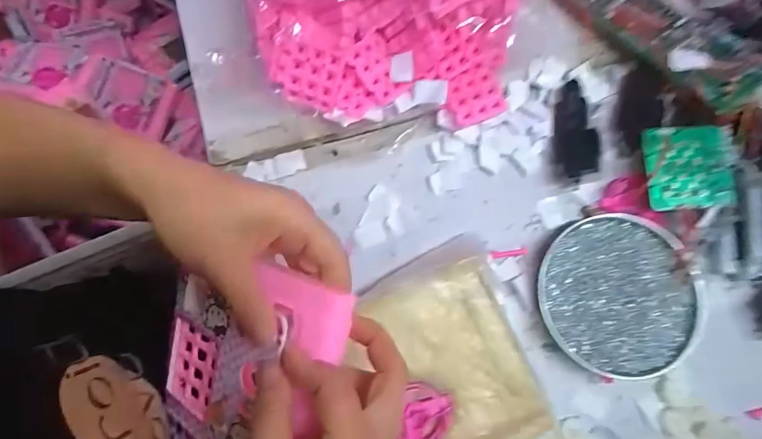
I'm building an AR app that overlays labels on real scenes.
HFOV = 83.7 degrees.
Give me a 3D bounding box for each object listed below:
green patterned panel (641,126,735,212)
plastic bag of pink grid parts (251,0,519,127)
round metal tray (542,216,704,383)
[{"bbox_3d":[0.269,-0.045,0.374,0.070,0.007,0.072,-3,80,3],"label":"green patterned panel"},{"bbox_3d":[0.005,-0.198,0.374,0.227,0.100,0.201,-2,77,0],"label":"plastic bag of pink grid parts"},{"bbox_3d":[0.207,0.065,0.372,0.129,0.020,0.132,0,77,0],"label":"round metal tray"}]

